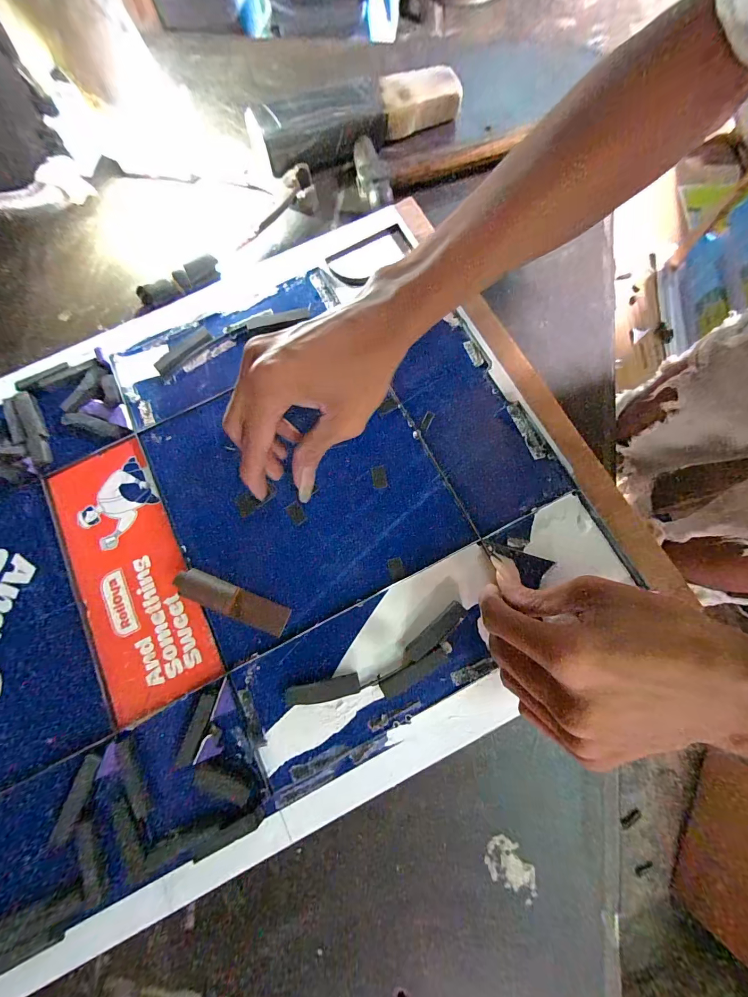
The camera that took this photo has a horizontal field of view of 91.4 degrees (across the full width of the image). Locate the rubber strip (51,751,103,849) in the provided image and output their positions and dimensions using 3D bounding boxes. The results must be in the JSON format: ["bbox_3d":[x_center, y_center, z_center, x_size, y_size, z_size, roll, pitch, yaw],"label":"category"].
[{"bbox_3d":[-0.186,0.188,0.227,0.013,0.004,0.049,13,78,8],"label":"rubber strip"}]

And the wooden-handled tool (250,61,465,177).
[{"bbox_3d":[-0.017,-0.381,0.365,0.212,0.041,0.054,-23,76,-3],"label":"wooden-handled tool"}]

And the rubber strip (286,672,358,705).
[{"bbox_3d":[-0.034,0.128,0.242,0.048,0.004,0.013,-12,75,2],"label":"rubber strip"}]

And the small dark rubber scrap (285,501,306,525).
[{"bbox_3d":[-0.059,0.011,0.274,0.011,0.004,0.017,-30,75,-3],"label":"small dark rubber scrap"}]

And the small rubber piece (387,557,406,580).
[{"bbox_3d":[0.016,0.049,0.258,0.011,0.004,0.014,-17,75,1],"label":"small rubber piece"}]

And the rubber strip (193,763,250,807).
[{"bbox_3d":[-0.095,0.178,0.228,0.036,0.004,0.012,20,79,10],"label":"rubber strip"}]

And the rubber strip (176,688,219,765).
[{"bbox_3d":[-0.115,0.148,0.237,0.011,0.004,0.044,11,68,7],"label":"rubber strip"}]

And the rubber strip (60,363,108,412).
[{"bbox_3d":[-0.236,-0.090,0.298,0.014,0.005,0.046,30,80,11],"label":"rubber strip"}]

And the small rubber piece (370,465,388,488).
[{"bbox_3d":[0.004,-0.017,0.279,0.011,0.004,0.017,-10,75,3],"label":"small rubber piece"}]

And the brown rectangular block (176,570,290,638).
[{"bbox_3d":[-0.096,0.070,0.250,0.077,0.007,0.019,26,78,-7],"label":"brown rectangular block"}]

